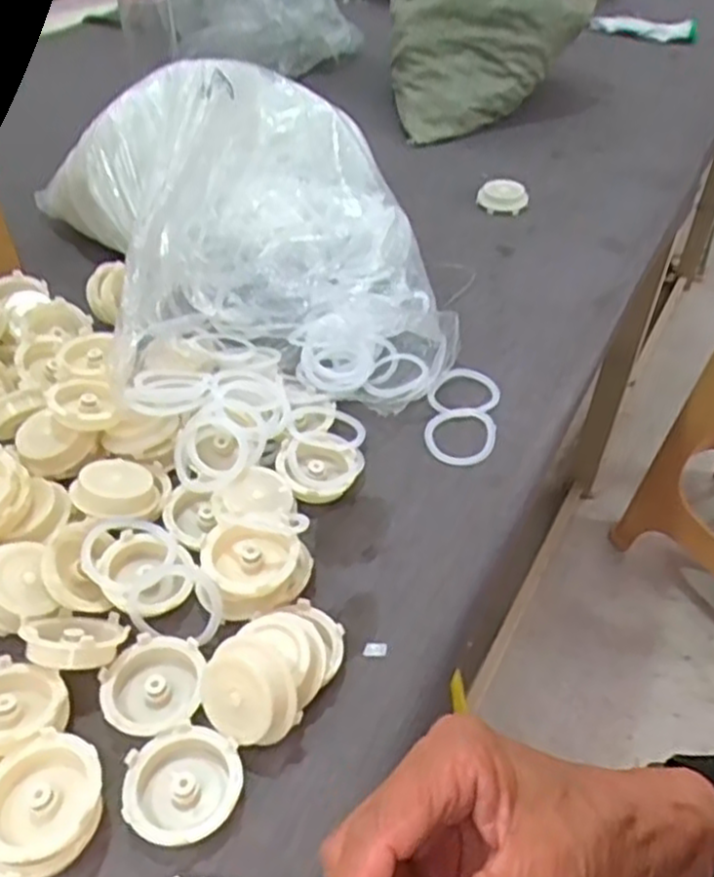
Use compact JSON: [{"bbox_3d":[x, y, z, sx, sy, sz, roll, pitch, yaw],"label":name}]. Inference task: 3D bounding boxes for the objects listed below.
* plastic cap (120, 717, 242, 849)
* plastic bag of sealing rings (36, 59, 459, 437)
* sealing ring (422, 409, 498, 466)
[{"bbox_3d":[-0.090,0.179,0.385,0.057,0.015,0.056,1,43,-1],"label":"plastic cap"},{"bbox_3d":[-0.096,-0.189,0.672,0.296,0.150,0.409,-15,46,-16],"label":"plastic bag of sealing rings"},{"bbox_3d":[0.082,-0.005,0.589,0.055,0.010,0.064,8,44,7],"label":"sealing ring"}]

